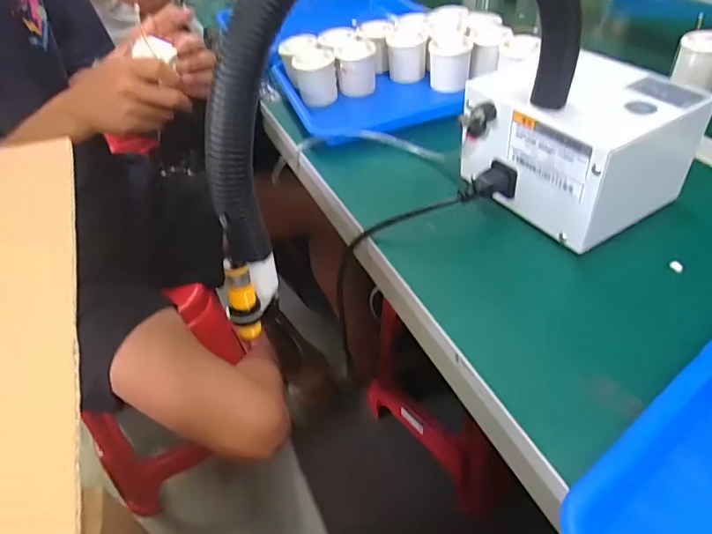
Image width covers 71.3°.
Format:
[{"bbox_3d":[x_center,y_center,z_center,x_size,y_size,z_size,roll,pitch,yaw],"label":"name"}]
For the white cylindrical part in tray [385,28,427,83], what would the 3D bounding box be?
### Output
[{"bbox_3d":[0.072,-0.296,0.702,0.051,0.066,0.049,0,42,7],"label":"white cylindrical part in tray"}]

